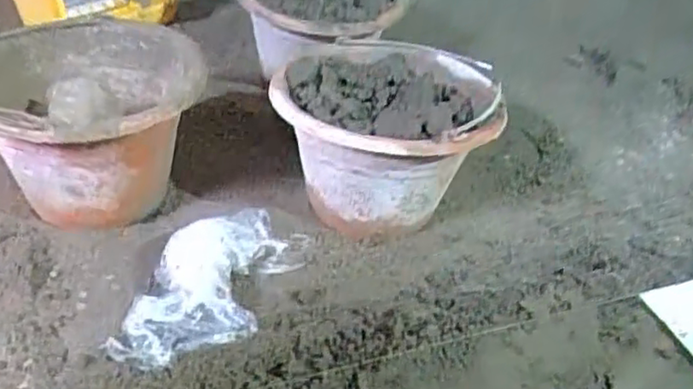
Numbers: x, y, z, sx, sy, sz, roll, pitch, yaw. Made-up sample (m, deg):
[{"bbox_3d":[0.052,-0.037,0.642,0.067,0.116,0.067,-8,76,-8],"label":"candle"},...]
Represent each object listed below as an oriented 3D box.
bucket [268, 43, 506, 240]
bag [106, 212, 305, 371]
[{"bbox_3d":[0.047,-0.056,0.811,0.233,0.172,0.233,4,38,-3],"label":"bucket"},{"bbox_3d":[-0.133,0.079,0.703,0.123,0.046,0.236,18,40,15],"label":"bag"}]

